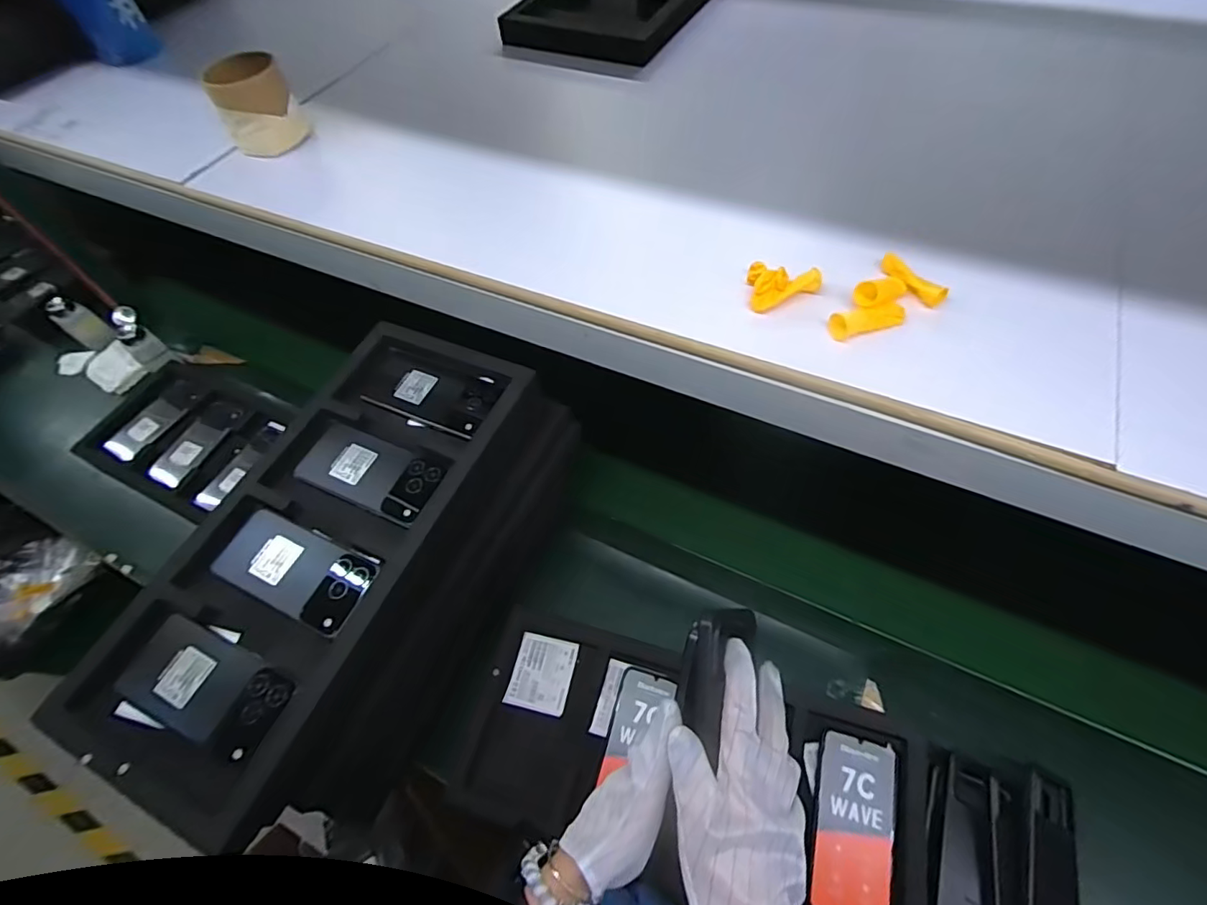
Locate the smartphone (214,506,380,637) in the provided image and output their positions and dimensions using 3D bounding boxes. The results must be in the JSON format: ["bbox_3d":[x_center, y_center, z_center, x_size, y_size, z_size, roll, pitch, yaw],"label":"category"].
[{"bbox_3d":[-0.286,0.109,0.504,0.155,0.014,0.073,20,62,16],"label":"smartphone"}]

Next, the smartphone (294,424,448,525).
[{"bbox_3d":[-0.238,0.020,0.557,0.154,0.012,0.076,20,62,16],"label":"smartphone"}]

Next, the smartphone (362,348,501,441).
[{"bbox_3d":[-0.192,-0.070,0.608,0.151,0.014,0.081,20,62,16],"label":"smartphone"}]

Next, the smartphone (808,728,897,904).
[{"bbox_3d":[0.254,0.377,0.547,0.070,0.014,0.160,13,60,12],"label":"smartphone"}]

